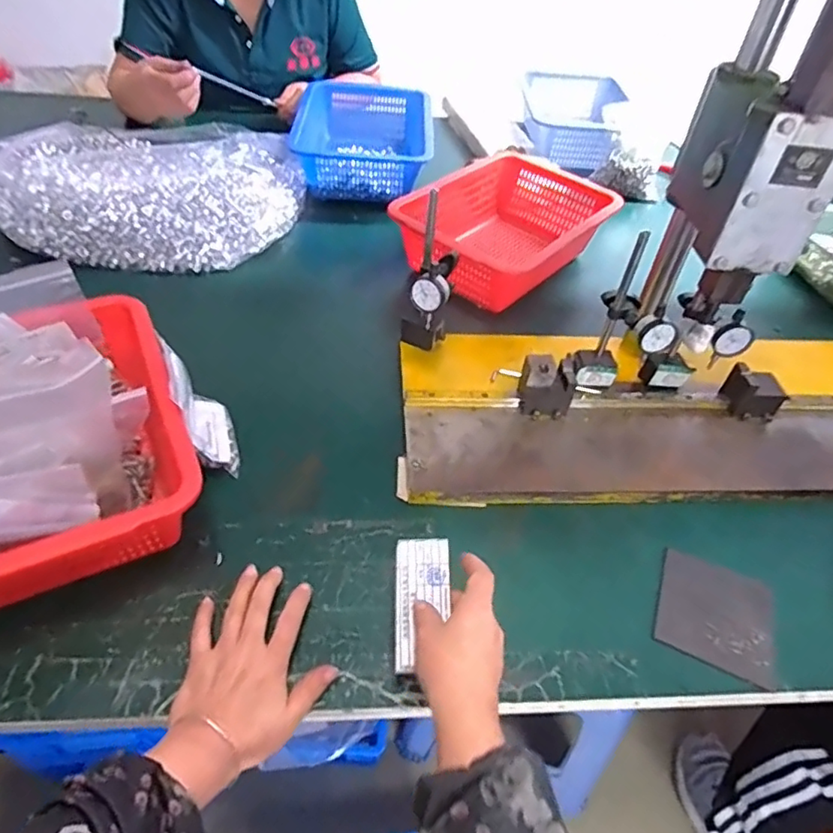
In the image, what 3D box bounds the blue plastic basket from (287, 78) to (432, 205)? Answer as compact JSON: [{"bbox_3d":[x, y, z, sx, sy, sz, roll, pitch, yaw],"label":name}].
[{"bbox_3d":[-0.089,-0.508,1.074,0.234,0.091,0.337,5,45,0],"label":"blue plastic basket"}]

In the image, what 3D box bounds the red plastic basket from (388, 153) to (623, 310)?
[{"bbox_3d":[0.123,-0.262,0.884,0.243,0.124,0.336,32,51,25],"label":"red plastic basket"}]

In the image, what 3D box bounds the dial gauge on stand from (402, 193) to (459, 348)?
[{"bbox_3d":[0.013,-0.141,0.654,0.053,0.175,0.076,9,45,4],"label":"dial gauge on stand"}]

